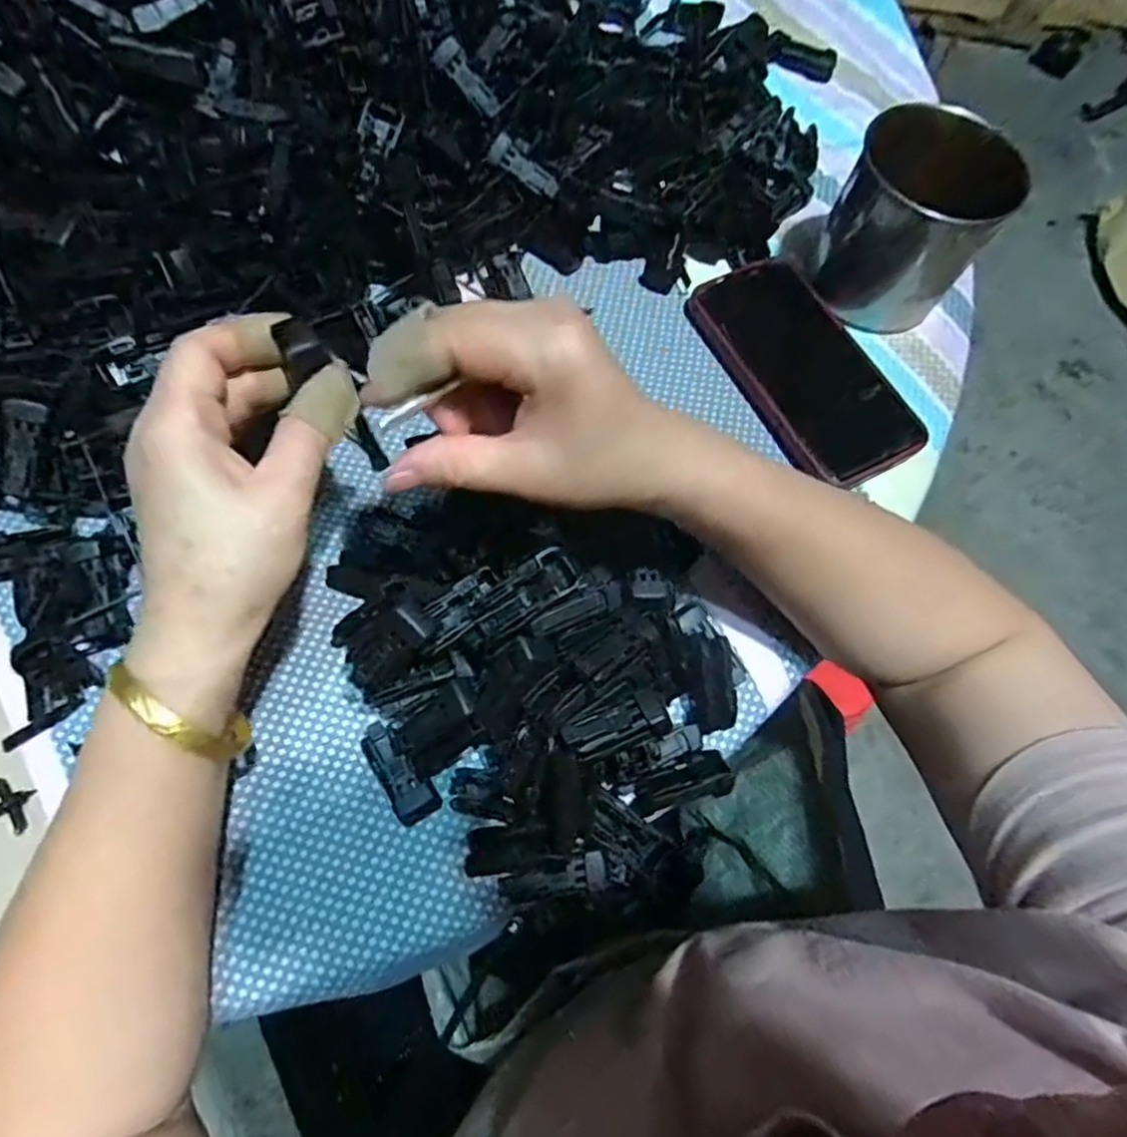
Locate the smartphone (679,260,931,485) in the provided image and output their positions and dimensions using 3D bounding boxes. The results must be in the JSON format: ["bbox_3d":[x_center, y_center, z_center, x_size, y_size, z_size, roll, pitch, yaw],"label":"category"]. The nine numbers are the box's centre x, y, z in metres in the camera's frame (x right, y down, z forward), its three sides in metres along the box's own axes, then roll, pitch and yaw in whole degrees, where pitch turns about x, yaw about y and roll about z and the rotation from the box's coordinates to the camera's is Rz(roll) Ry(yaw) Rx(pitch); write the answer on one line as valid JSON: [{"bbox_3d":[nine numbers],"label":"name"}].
[{"bbox_3d":[0.146,-0.121,0.411,0.076,0.018,0.153,-24,74,-13],"label":"smartphone"}]

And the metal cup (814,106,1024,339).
[{"bbox_3d":[0.207,-0.206,0.404,0.088,0.100,0.088,1,70,-4],"label":"metal cup"}]

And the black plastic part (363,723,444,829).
[{"bbox_3d":[-0.078,0.094,0.315,0.019,0.016,0.049,-31,75,-14],"label":"black plastic part"}]

